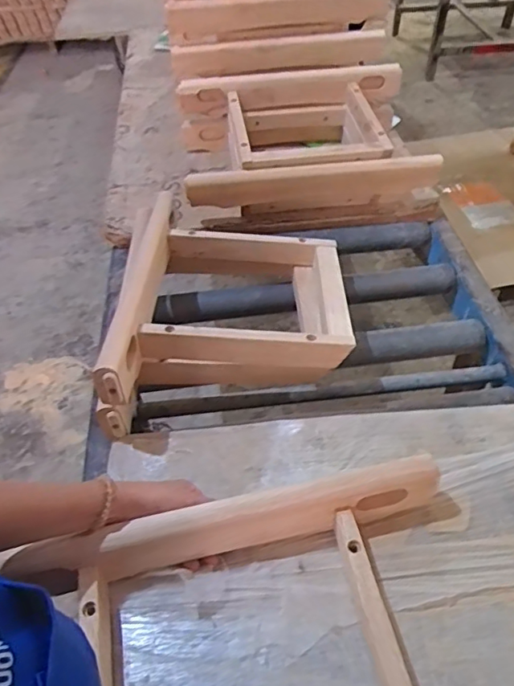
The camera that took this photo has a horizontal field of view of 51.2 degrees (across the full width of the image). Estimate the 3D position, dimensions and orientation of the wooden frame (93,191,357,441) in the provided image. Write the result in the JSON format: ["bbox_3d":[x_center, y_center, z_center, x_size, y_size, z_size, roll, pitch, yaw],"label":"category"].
[{"bbox_3d":[-0.046,-0.071,0.838,0.360,0.155,0.466,0,48,2],"label":"wooden frame"}]

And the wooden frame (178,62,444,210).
[{"bbox_3d":[0.093,-0.436,1.148,0.494,0.145,0.340,-7,48,-4],"label":"wooden frame"}]

